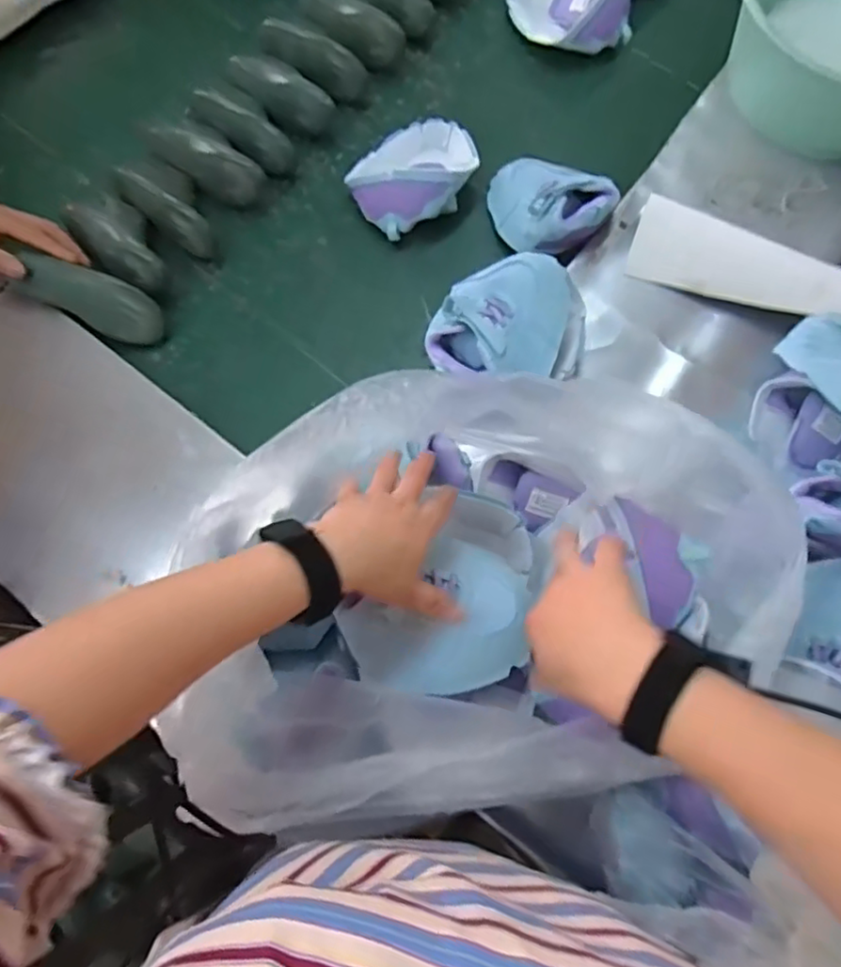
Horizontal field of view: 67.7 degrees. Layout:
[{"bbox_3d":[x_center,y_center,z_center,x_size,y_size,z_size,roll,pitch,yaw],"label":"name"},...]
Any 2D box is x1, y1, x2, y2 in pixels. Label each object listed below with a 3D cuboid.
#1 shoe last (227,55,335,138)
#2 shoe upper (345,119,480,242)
[{"bbox_3d":[-0.175,-0.490,0.791,0.069,0.047,0.144,-42,78,-11],"label":"shoe last"},{"bbox_3d":[-0.008,-0.375,0.750,0.155,0.059,0.141,0,73,0],"label":"shoe upper"}]

